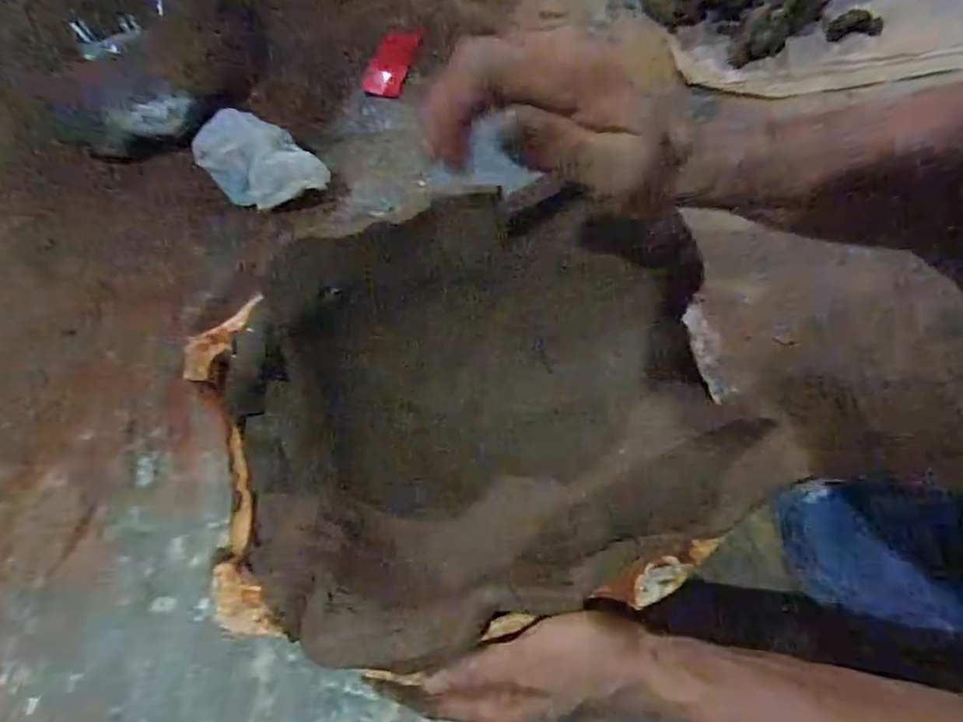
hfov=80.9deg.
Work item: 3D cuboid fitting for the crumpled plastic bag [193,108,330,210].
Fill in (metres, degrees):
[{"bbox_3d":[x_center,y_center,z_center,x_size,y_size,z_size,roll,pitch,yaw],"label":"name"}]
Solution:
[{"bbox_3d":[-0.232,-0.208,0.593,0.151,0.070,0.089,42,76,18],"label":"crumpled plastic bag"}]

